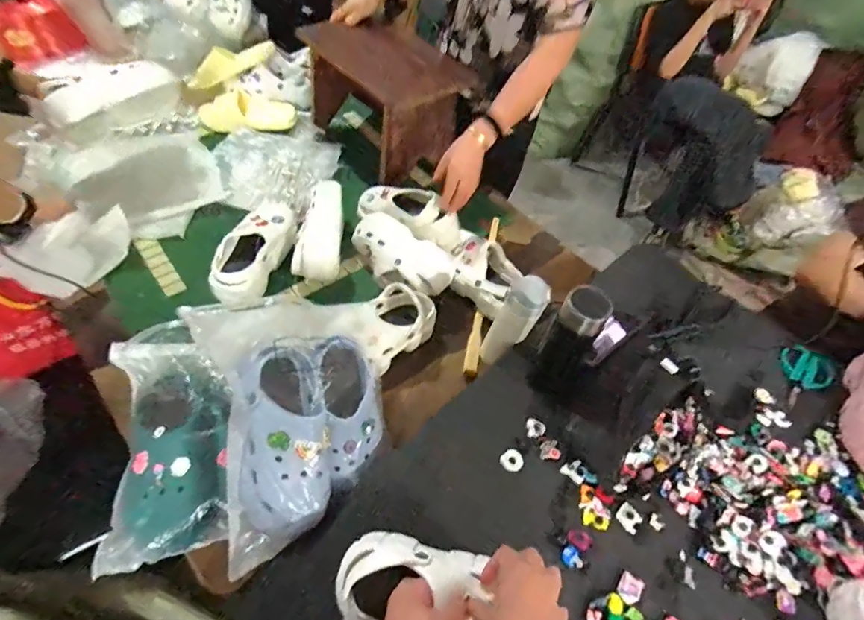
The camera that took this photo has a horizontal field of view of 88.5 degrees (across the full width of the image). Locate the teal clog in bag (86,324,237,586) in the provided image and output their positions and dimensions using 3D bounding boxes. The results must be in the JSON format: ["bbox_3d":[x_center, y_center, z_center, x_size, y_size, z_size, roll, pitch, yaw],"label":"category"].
[{"bbox_3d":[-0.378,0.169,0.638,0.215,0.125,0.328,-9,54,-12],"label":"teal clog in bag"}]

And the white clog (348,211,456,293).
[{"bbox_3d":[-0.060,-0.108,0.928,0.218,0.082,0.111,23,54,12],"label":"white clog"}]

